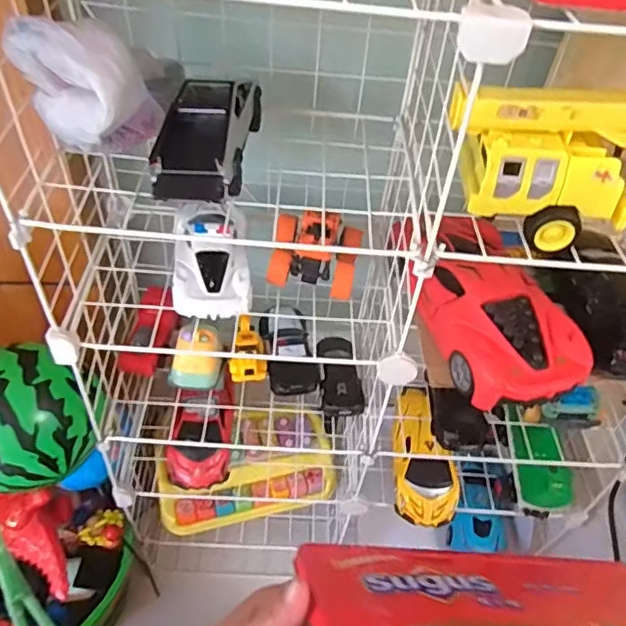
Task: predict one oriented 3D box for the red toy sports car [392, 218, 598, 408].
[{"bbox_3d":[0.159,-0.018,0.534,0.102,0.063,0.218,-9,48,-14],"label":"red toy sports car"}]

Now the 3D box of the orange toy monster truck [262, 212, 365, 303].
[{"bbox_3d":[0.004,-0.068,0.581,0.087,0.048,0.081,13,46,6],"label":"orange toy monster truck"}]

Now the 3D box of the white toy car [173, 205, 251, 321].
[{"bbox_3d":[-0.101,-0.058,0.575,0.069,0.032,0.142,-2,46,-8],"label":"white toy car"}]

